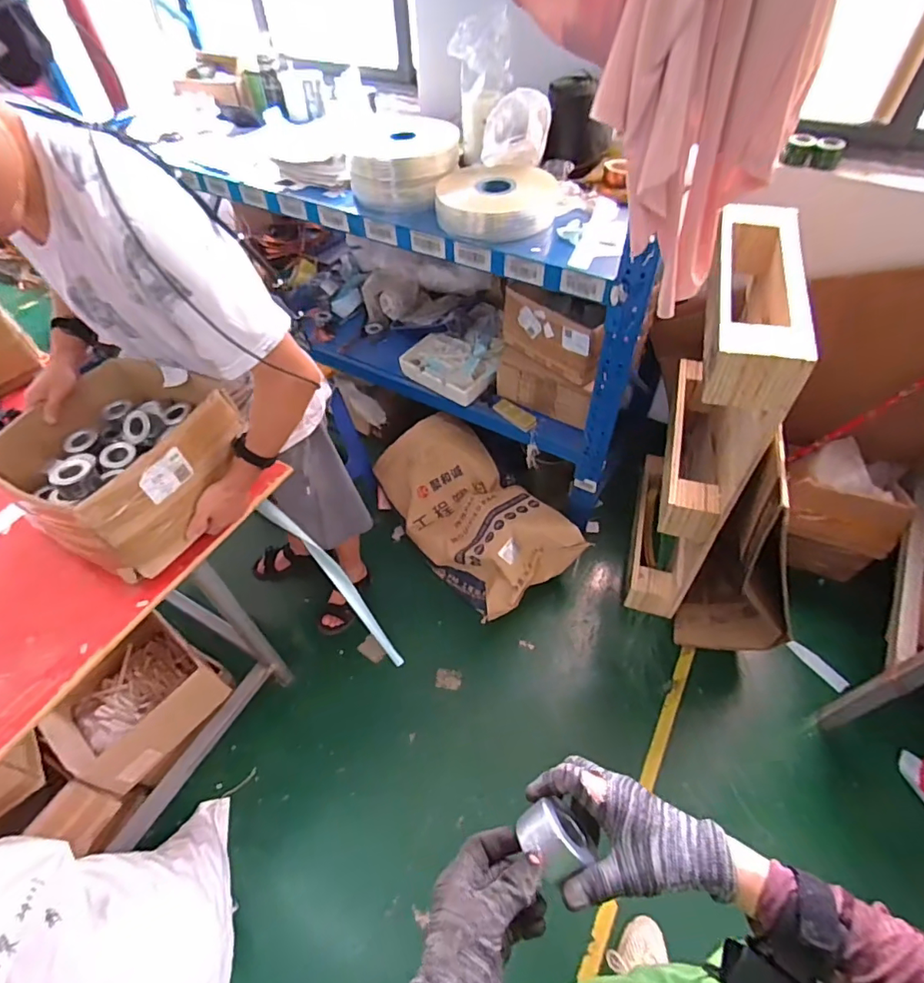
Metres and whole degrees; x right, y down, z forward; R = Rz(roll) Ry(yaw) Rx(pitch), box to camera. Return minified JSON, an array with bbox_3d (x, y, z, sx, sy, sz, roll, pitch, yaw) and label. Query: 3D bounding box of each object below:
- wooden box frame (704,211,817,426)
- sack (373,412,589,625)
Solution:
[{"bbox_3d":[0.598,-0.406,1.070,0.150,0.155,0.565,12,53,11],"label":"wooden box frame"},{"bbox_3d":[0.029,0.062,1.712,0.385,0.253,0.691,-28,56,-19],"label":"sack"}]

